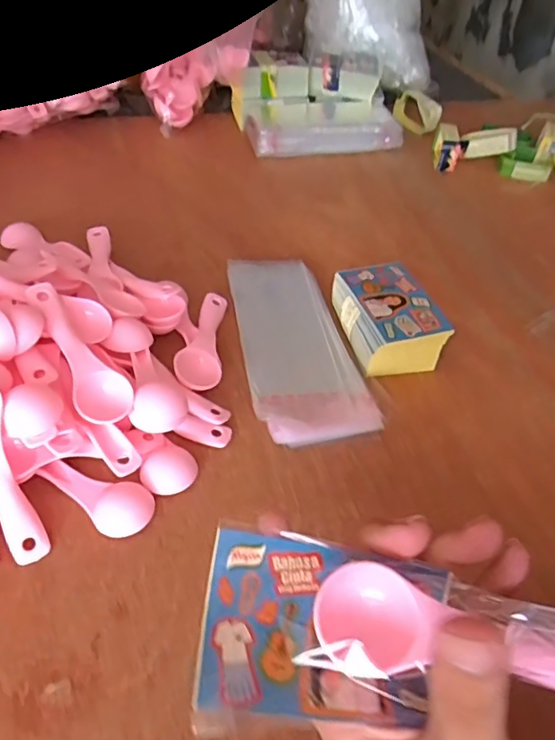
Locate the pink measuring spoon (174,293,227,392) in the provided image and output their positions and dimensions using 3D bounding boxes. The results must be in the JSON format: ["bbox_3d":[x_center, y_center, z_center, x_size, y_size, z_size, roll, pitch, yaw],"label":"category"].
[{"bbox_3d":[-0.058,-0.027,0.452,0.032,0.023,0.114,6,45,-1],"label":"pink measuring spoon"}]

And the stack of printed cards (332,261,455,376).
[{"bbox_3d":[0.092,-0.039,0.467,0.070,0.047,0.103,-11,48,-16],"label":"stack of printed cards"}]

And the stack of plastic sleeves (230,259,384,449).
[{"bbox_3d":[0.013,-0.026,0.464,0.087,0.012,0.210,-6,46,-12],"label":"stack of plastic sleeves"}]

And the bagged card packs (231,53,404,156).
[{"bbox_3d":[0.054,-0.354,0.738,0.201,0.080,0.143,-7,47,-13],"label":"bagged card packs"}]

